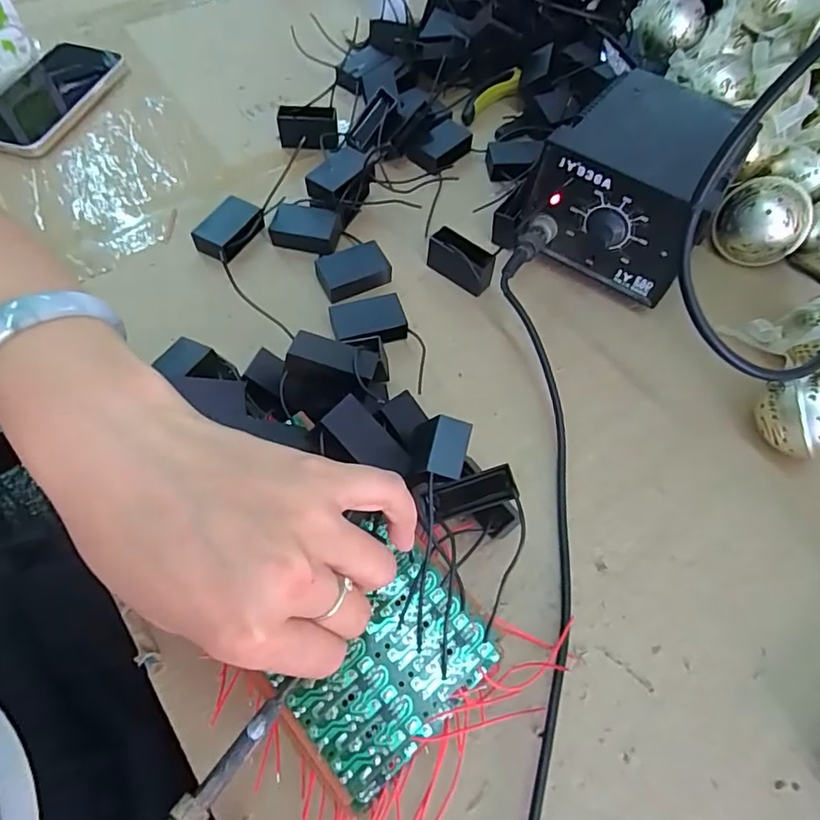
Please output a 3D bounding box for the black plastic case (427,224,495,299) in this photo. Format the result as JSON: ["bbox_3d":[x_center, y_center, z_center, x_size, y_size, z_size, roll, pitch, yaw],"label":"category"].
[{"bbox_3d":[0.036,-0.107,0.393,0.048,0.031,0.022,31,64,14],"label":"black plastic case"}]

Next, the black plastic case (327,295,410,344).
[{"bbox_3d":[-0.028,-0.058,0.374,0.048,0.020,0.031,-12,62,-8],"label":"black plastic case"}]

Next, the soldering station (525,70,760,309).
[{"bbox_3d":[0.165,-0.165,0.394,0.111,0.098,0.134,33,65,15],"label":"soldering station"}]

